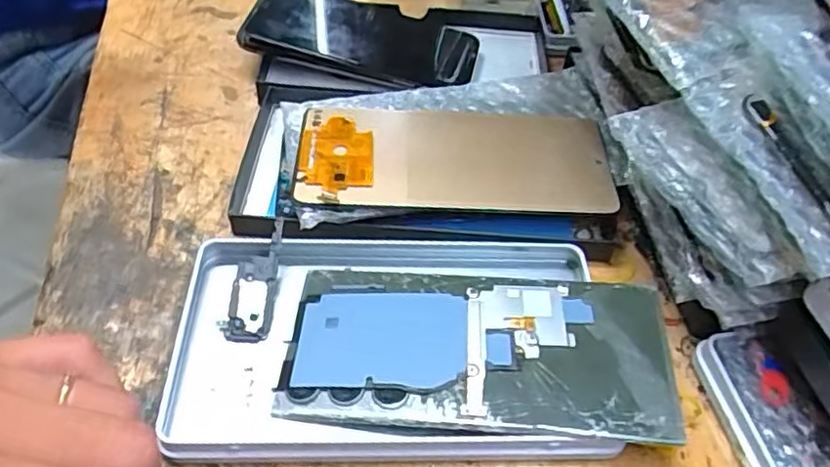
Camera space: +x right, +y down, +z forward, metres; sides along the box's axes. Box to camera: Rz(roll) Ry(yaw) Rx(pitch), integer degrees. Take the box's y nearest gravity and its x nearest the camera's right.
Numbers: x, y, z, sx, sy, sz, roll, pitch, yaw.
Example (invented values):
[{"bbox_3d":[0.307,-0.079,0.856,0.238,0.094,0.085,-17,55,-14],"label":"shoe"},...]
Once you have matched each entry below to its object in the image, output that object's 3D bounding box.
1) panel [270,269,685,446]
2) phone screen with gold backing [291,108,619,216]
[{"bbox_3d":[0.025,0.049,0.270,0.157,0.005,0.071,2,50,7],"label":"panel"},{"bbox_3d":[0.020,-0.038,0.327,0.156,0.007,0.070,2,53,-3],"label":"phone screen with gold backing"}]

